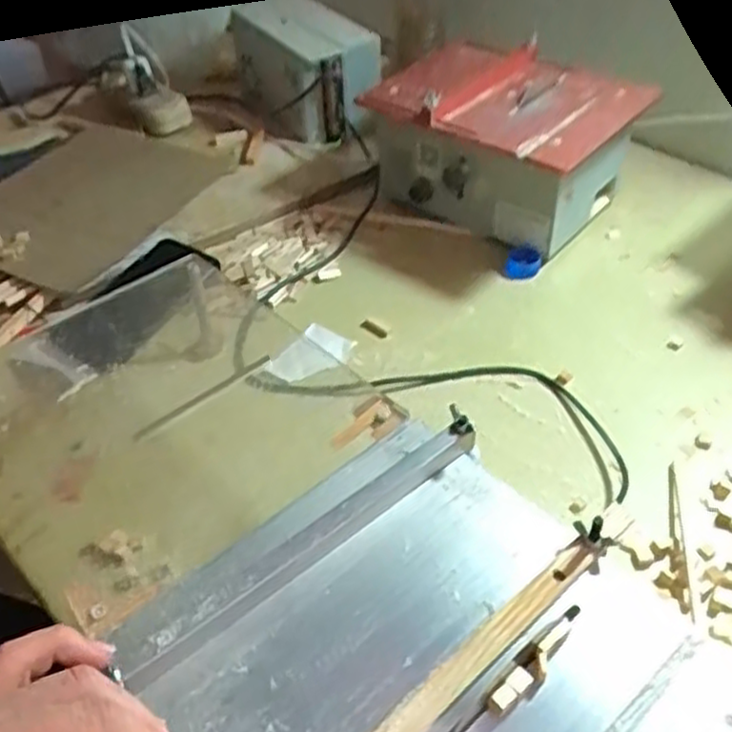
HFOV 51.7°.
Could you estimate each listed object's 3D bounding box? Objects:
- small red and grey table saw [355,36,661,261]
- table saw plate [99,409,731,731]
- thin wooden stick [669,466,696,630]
[{"bbox_3d":[0.129,-0.224,0.773,0.239,0.131,0.183,30,54,29],"label":"small red and grey table saw"},{"bbox_3d":[0.034,0.150,0.349,0.232,0.023,0.255,-33,51,-26],"label":"table saw plate"},{"bbox_3d":[0.214,0.115,0.514,0.005,0.004,0.125,5,45,9],"label":"thin wooden stick"}]

